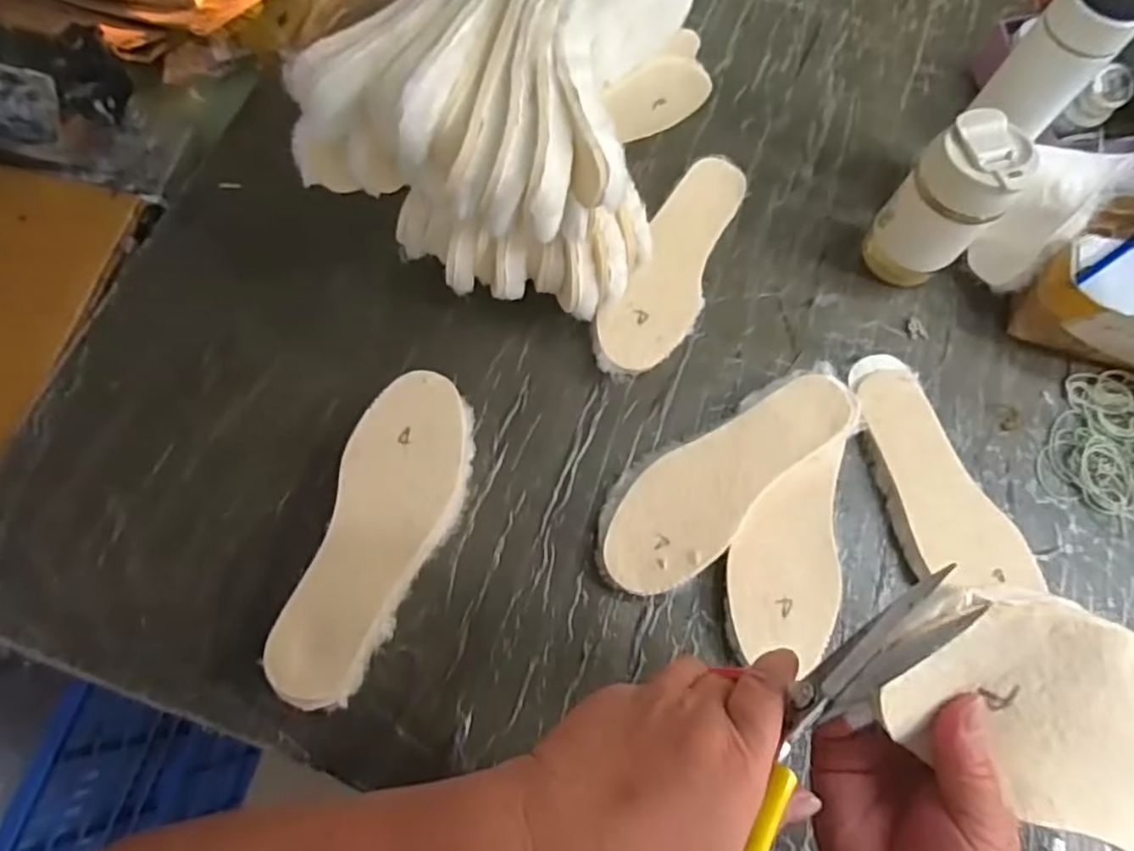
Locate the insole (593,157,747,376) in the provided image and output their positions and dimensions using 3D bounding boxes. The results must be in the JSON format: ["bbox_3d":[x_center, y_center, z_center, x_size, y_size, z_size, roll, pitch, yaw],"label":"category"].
[{"bbox_3d":[0.109,-0.158,0.647,0.078,0.024,0.265,26,72,7],"label":"insole"}]

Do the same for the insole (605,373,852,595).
[{"bbox_3d":[0.135,0.040,0.563,0.253,0.005,0.089,-41,69,-11],"label":"insole"}]

